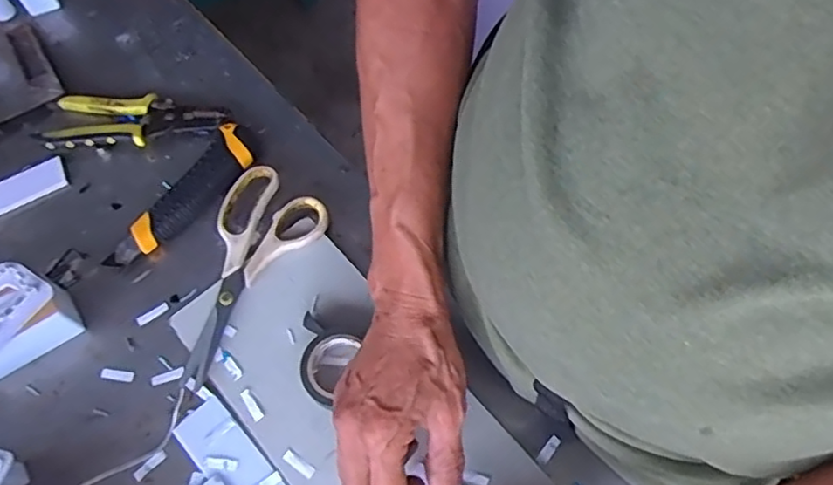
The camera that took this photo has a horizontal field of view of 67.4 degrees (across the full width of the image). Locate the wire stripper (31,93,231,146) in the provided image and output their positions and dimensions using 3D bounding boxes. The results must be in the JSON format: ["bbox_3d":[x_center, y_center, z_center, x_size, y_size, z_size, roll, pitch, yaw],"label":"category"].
[{"bbox_3d":[-0.259,-0.112,0.573,0.159,0.023,0.054,-1,65,3],"label":"wire stripper"}]

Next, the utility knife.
[{"bbox_3d":[-0.199,-0.039,0.538,0.035,0.020,0.161,34,71,17],"label":"utility knife"}]

